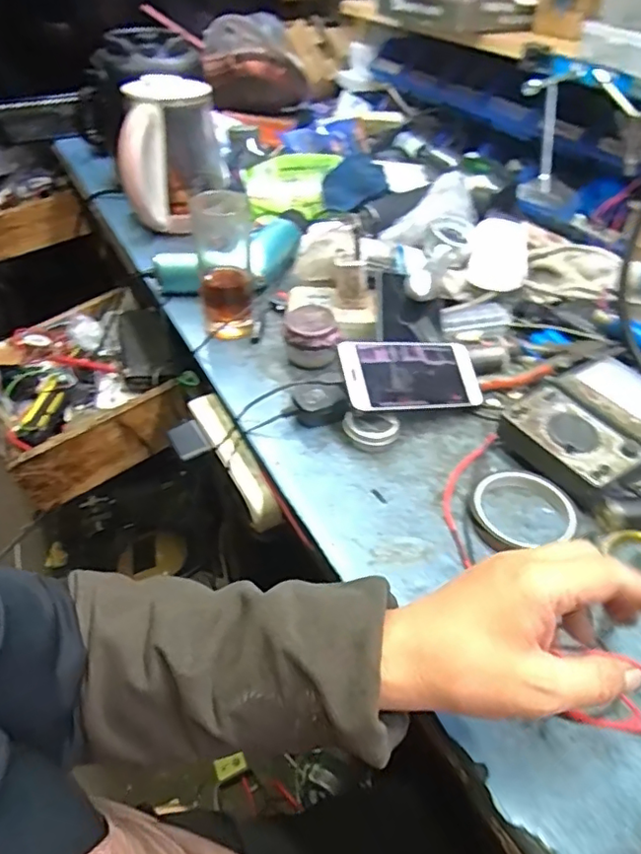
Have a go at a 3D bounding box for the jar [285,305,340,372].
[{"bbox_3d":[-0.010,-0.101,0.648,0.060,0.053,0.057,-3,42,-6],"label":"jar"}]

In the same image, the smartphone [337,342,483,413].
[{"bbox_3d":[0.092,-0.052,0.574,0.152,0.010,0.074,-5,75,-25],"label":"smartphone"}]

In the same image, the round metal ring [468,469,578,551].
[{"bbox_3d":[0.173,0.068,0.494,0.085,0.013,0.074,-10,44,-14],"label":"round metal ring"}]

